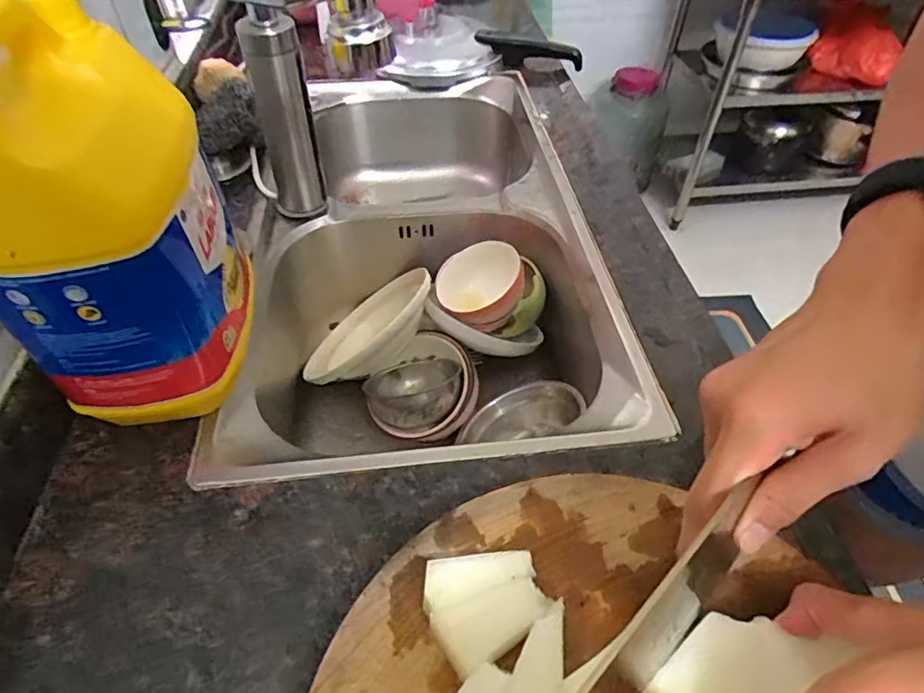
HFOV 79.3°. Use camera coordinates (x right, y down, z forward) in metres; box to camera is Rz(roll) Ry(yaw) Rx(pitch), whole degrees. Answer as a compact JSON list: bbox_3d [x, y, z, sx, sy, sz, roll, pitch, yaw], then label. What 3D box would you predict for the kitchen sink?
[{"bbox_3d":[-0.051,-0.105,0.752,0.387,0.194,0.729,-5,48,-4],"label":"kitchen sink"}]

